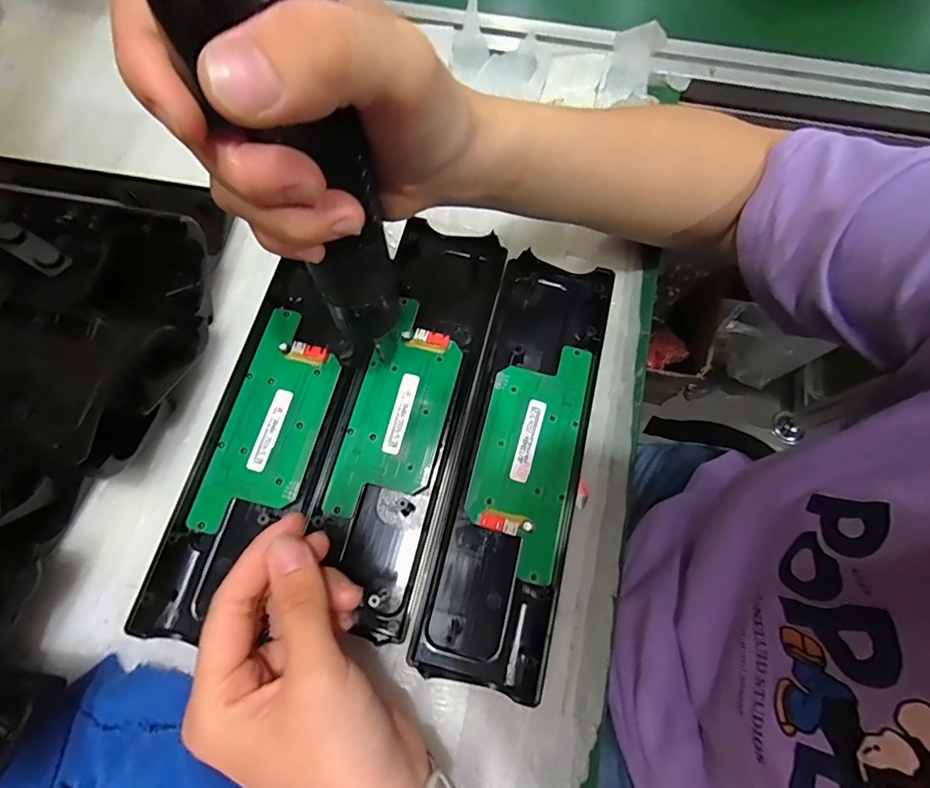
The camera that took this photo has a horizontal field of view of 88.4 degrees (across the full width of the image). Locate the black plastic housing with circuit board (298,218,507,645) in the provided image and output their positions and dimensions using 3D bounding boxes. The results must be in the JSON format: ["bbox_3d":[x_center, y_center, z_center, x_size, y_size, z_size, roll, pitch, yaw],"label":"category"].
[{"bbox_3d":[-0.036,0.006,0.287,0.074,0.013,0.245,13,74,2],"label":"black plastic housing with circuit board"}]

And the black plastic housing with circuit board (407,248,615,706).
[{"bbox_3d":[0.034,0.032,0.278,0.065,0.018,0.244,14,74,5],"label":"black plastic housing with circuit board"}]

